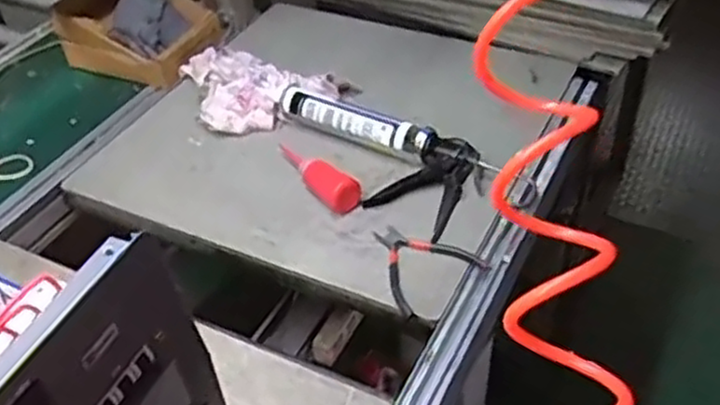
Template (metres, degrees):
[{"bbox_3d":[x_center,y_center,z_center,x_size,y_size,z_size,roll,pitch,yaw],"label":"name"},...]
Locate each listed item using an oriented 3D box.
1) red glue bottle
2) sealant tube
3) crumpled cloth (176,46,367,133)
[{"bbox_3d":[-0.064,-0.045,1.033,0.047,0.042,0.171,-31,47,-26],"label":"red glue bottle"},{"bbox_3d":[-0.009,-0.116,1.096,0.251,0.048,0.049,21,48,27],"label":"sealant tube"},{"bbox_3d":[-0.155,-0.205,1.204,0.245,0.063,0.213,-21,43,-16],"label":"crumpled cloth"}]

